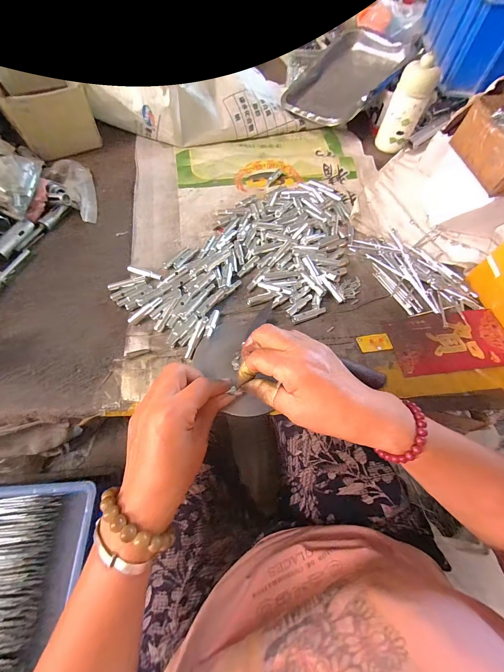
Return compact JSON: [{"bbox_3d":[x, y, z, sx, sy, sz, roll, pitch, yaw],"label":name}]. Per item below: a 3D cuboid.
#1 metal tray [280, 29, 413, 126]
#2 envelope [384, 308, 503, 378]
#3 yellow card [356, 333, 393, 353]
[{"bbox_3d":[0.202,-0.568,0.592,0.246,0.022,0.176,-44,69,-1],"label":"metal tray"},{"bbox_3d":[0.276,0.005,0.372,0.168,0.009,0.087,-5,62,-7],"label":"envelope"},{"bbox_3d":[0.167,0.010,0.366,0.044,0.004,0.025,-8,62,-8],"label":"yellow card"}]

